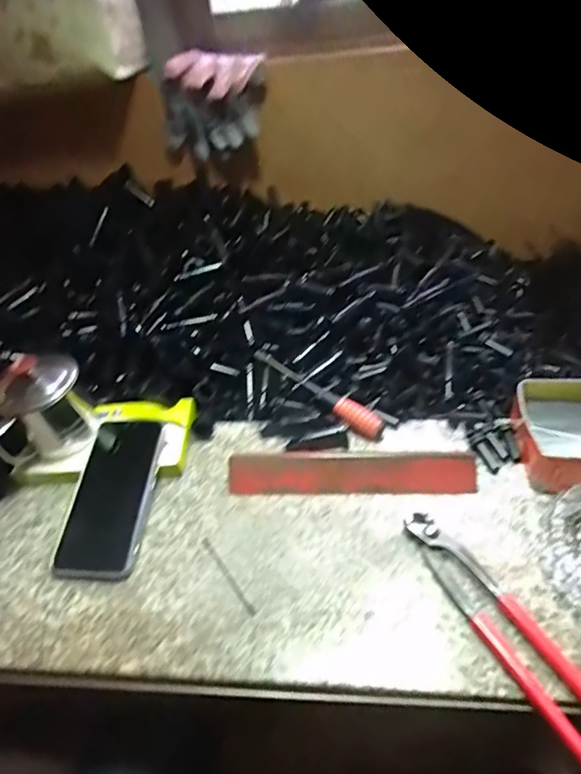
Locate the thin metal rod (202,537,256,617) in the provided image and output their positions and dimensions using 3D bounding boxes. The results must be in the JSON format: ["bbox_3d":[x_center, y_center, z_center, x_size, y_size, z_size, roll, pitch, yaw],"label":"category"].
[{"bbox_3d":[-0.054,0.160,0.435,0.005,0.004,0.085,-29,47,-21],"label":"thin metal rod"}]

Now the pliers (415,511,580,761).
[{"bbox_3d":[0.157,0.171,0.377,0.041,0.015,0.189,-22,45,-15],"label":"pliers"}]

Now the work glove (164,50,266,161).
[{"bbox_3d":[-0.101,-0.355,0.647,0.124,0.113,0.056,15,47,23],"label":"work glove"}]

